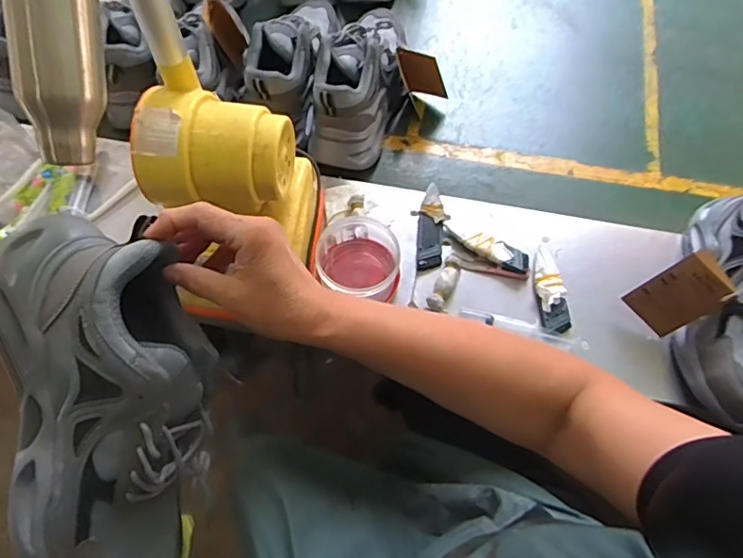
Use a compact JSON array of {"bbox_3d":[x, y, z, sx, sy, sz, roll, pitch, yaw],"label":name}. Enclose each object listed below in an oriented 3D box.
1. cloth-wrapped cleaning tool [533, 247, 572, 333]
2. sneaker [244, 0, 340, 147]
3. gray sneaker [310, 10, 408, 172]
[{"bbox_3d":[0.225,0.011,0.665,0.038,0.015,0.113,-2,62,-1],"label":"cloth-wrapped cleaning tool"},{"bbox_3d":[-0.119,-0.352,0.826,0.106,0.108,0.277,7,62,3],"label":"sneaker"},{"bbox_3d":[-0.016,-0.304,0.805,0.105,0.128,0.291,12,63,6],"label":"gray sneaker"}]

